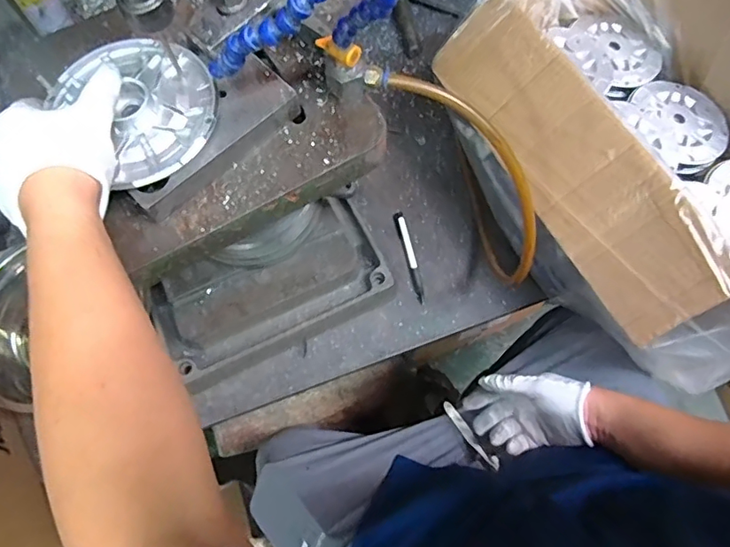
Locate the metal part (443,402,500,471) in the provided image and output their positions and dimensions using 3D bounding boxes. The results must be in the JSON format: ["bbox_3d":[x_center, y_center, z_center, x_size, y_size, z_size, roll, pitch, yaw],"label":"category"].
[{"bbox_3d":[0.128,0.195,0.626,0.014,0.009,0.112,-29,34,-9],"label":"metal part"}]

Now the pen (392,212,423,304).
[{"bbox_3d":[0.064,-0.024,0.732,0.016,0.012,0.136,-14,69,-4],"label":"pen"}]

